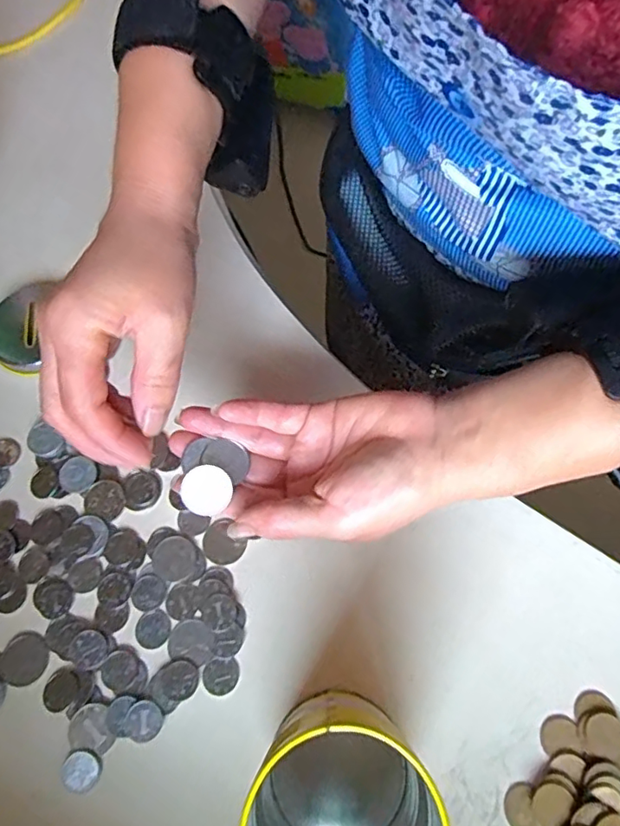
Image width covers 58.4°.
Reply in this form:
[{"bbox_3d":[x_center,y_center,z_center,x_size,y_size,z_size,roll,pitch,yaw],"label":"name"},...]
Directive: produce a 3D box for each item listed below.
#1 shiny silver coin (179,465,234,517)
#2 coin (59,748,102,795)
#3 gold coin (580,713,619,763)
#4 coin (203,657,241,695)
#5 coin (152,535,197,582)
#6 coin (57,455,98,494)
[{"bbox_3d":[-0.050,0.037,0.270,0.023,0.004,0.024,0,88,-5],"label":"shiny silver coin"},{"bbox_3d":[-0.113,0.176,0.271,0.019,0.004,0.018,-1,67,1],"label":"coin"},{"bbox_3d":[0.144,0.159,0.271,0.022,0.004,0.020,-1,67,1],"label":"gold coin"},{"bbox_3d":[-0.046,0.137,0.288,0.018,0.004,0.017,5,68,4],"label":"coin"},{"bbox_3d":[-0.076,0.081,0.309,0.024,0.004,0.024,-1,67,1],"label":"coin"},{"bbox_3d":[-0.137,0.037,0.327,0.021,0.004,0.021,0,81,1],"label":"coin"}]

